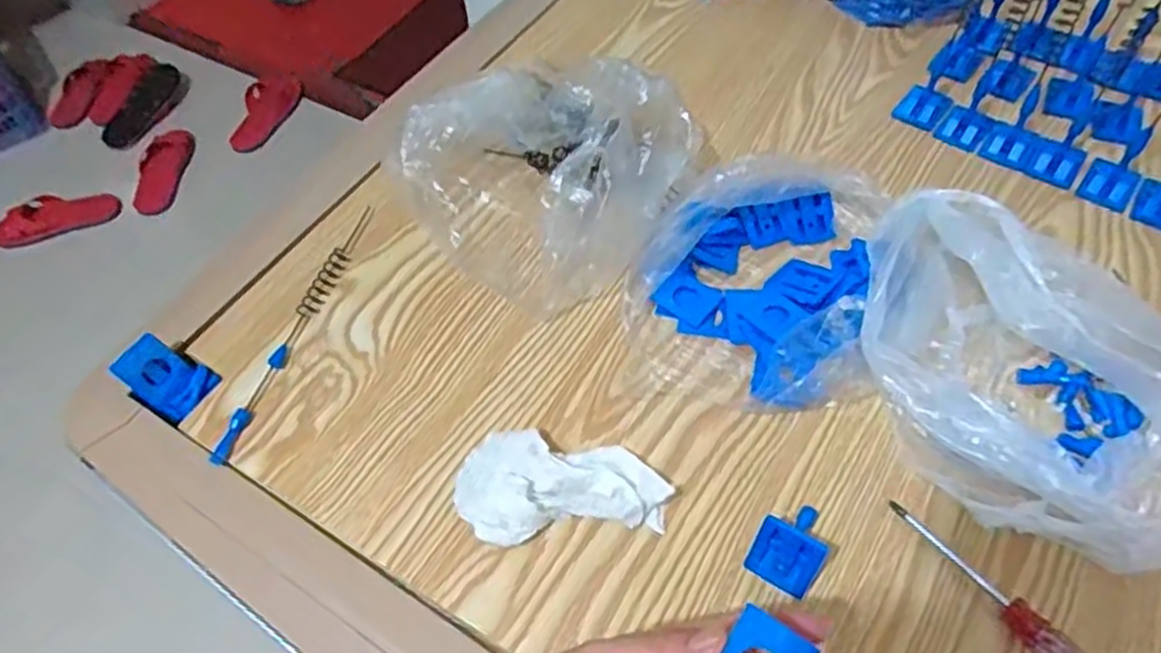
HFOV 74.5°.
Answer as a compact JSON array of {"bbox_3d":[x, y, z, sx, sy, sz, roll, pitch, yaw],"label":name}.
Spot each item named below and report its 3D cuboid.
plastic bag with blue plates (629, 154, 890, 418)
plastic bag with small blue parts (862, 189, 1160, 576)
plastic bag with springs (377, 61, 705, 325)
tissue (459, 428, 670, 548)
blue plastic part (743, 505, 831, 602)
[{"bbox_3d":[0.116,-0.036,0.506,0.158,0.051,0.177,9,56,9],"label":"plastic bag with blue plates"},{"bbox_3d":[0.255,0.026,0.435,0.181,0.078,0.167,17,57,15],"label":"plastic bag with small blue parts"},{"bbox_3d":[-0.027,-0.119,0.543,0.186,0.098,0.168,28,61,21],"label":"plastic bag with springs"},{"bbox_3d":[-0.012,0.092,0.442,0.120,0.023,0.064,-1,55,3],"label":"tissue"},{"bbox_3d":[0.115,0.116,0.411,0.035,0.033,0.050,27,60,20],"label":"blue plastic part"}]

